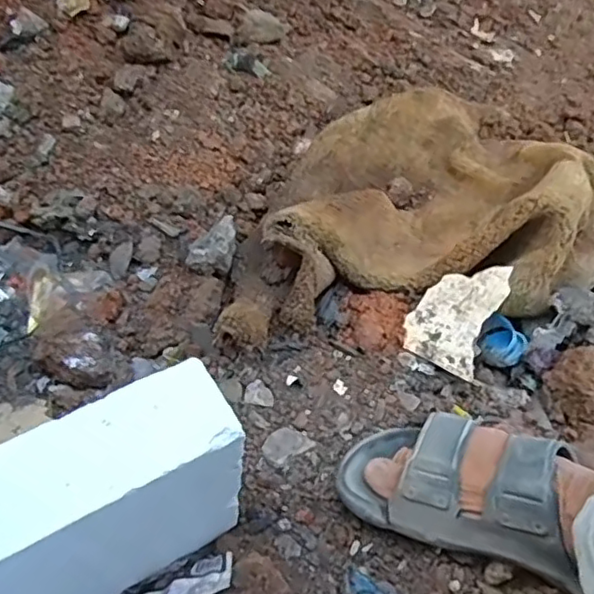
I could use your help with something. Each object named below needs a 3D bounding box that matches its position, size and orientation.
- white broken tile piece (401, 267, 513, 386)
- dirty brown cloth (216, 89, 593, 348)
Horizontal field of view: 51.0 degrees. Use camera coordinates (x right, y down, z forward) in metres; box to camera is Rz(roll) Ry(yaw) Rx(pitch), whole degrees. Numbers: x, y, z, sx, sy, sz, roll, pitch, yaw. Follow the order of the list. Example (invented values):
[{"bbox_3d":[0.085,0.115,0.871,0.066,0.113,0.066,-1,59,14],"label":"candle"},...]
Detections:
[{"bbox_3d":[0.185,0.015,0.721,0.087,0.007,0.144,22,67,21],"label":"white broken tile piece"},{"bbox_3d":[0.139,-0.140,0.826,0.498,0.138,0.401,-5,46,-12],"label":"dirty brown cloth"}]

